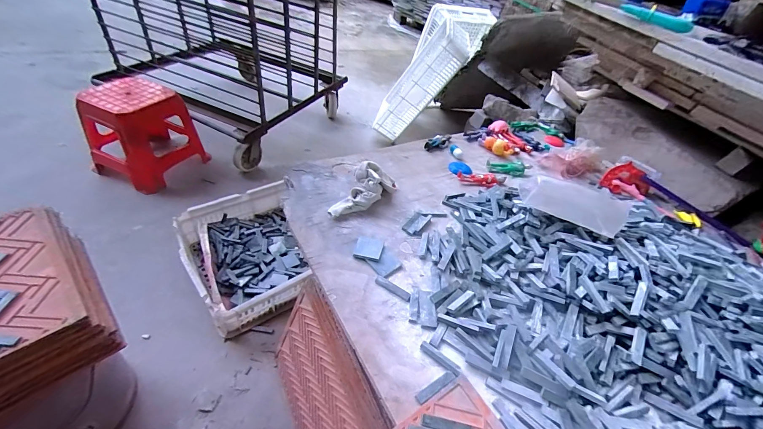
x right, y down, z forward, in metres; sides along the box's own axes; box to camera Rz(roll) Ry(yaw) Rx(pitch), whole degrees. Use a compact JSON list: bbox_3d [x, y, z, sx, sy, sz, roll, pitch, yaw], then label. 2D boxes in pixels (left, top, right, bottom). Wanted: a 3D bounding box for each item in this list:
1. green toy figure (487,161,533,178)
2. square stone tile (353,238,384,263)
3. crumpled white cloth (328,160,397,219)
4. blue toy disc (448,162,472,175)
[{"bbox_3d":[0.363,-0.132,0.915,0.122,0.022,0.044,11,43,-1],"label":"green toy figure"},{"bbox_3d":[-0.023,0.065,0.615,0.050,0.009,0.050,14,43,2],"label":"square stone tile"},{"bbox_3d":[-0.035,-0.055,0.692,0.074,0.081,0.180,27,47,21],"label":"crumpled white cloth"},{"bbox_3d":[0.215,-0.126,0.881,0.055,0.014,0.062,-24,54,-32],"label":"blue toy disc"}]

